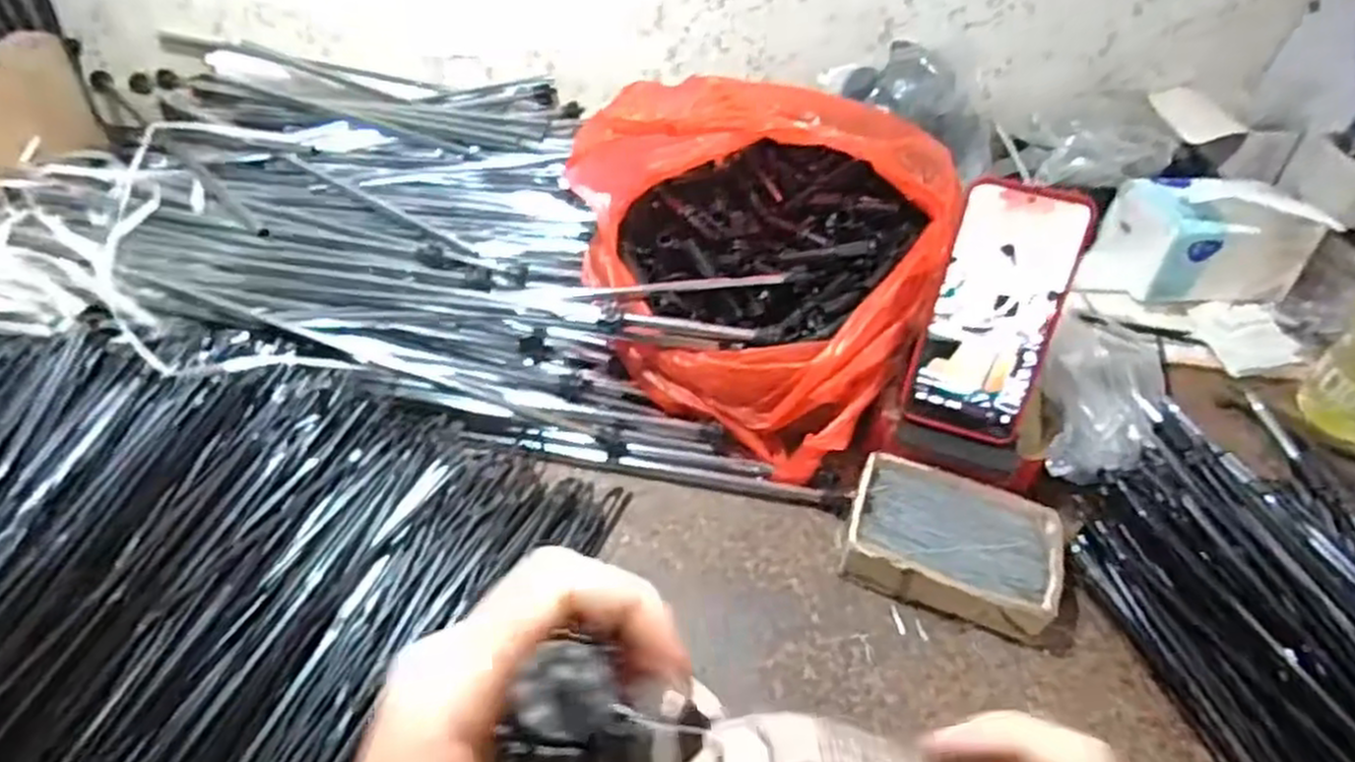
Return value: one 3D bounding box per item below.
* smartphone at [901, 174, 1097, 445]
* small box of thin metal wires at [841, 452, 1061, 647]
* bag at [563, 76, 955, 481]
[{"bbox_3d":[0.206,-0.043,0.509,0.079,0.165,0.011,17,16,13],"label":"smartphone"},{"bbox_3d":[0.180,0.106,0.516,0.128,0.037,0.095,16,45,13],"label":"small box of thin metal wires"},{"bbox_3d":[0.068,-0.101,0.592,0.246,0.201,0.231,26,48,22],"label":"bag"}]

